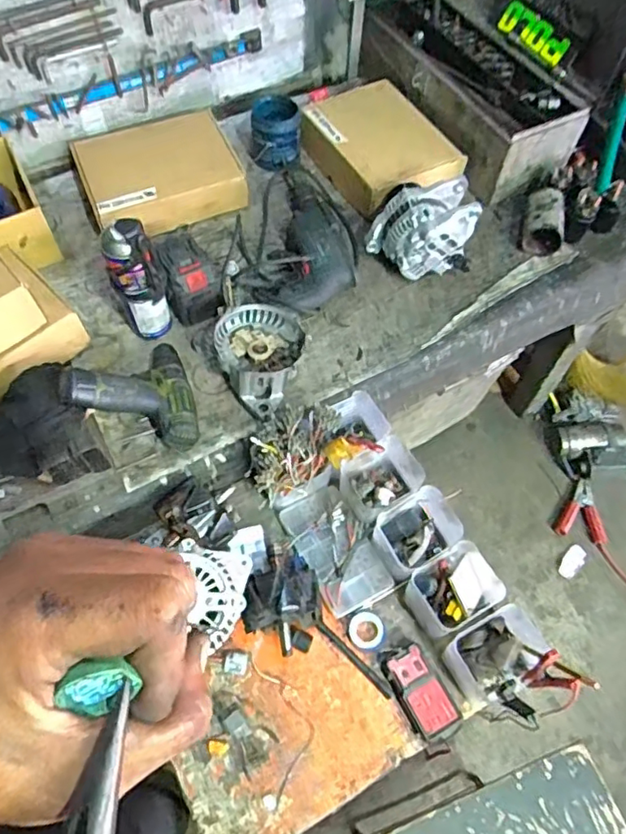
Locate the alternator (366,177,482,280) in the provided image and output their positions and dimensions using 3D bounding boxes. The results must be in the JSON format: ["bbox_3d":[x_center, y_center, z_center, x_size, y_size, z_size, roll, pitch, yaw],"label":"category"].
[{"bbox_3d":[0.183,-0.316,0.983,0.171,0.129,0.121,4,62,0],"label":"alternator"}]

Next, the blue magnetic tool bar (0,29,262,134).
[{"bbox_3d":[-0.373,-0.577,1.017,0.625,0.035,0.014,-27,66,-16],"label":"blue magnetic tool bar"}]

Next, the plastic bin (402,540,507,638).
[{"bbox_3d":[0.189,0.237,0.786,0.108,0.071,0.091,-25,65,-15],"label":"plastic bin"}]

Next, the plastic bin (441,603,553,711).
[{"bbox_3d":[0.239,0.311,0.747,0.120,0.072,0.093,-27,66,-15],"label":"plastic bin"}]

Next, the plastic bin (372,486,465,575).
[{"bbox_3d":[0.146,0.169,0.822,0.109,0.078,0.087,-29,66,-16],"label":"plastic bin"}]

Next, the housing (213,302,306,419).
[{"bbox_3d":[-0.085,-0.093,0.887,0.133,0.065,0.178,11,62,4],"label":"housing"}]

